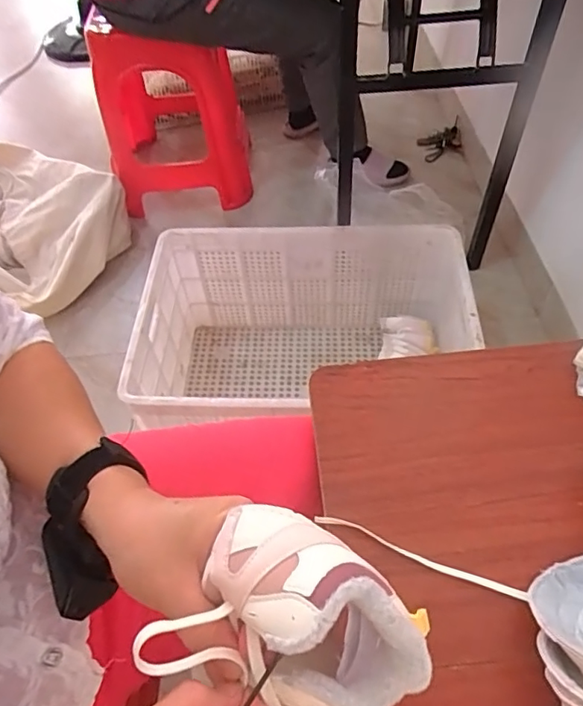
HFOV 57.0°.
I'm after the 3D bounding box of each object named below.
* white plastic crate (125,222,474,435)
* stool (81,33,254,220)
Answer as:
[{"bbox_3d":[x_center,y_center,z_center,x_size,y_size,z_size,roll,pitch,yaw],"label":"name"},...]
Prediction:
[{"bbox_3d":[0.026,-0.005,1.060,0.582,0.287,0.405,2,53,5],"label":"white plastic crate"},{"bbox_3d":[-0.334,-0.720,1.524,0.375,0.437,0.434,-7,53,-1],"label":"stool"}]

